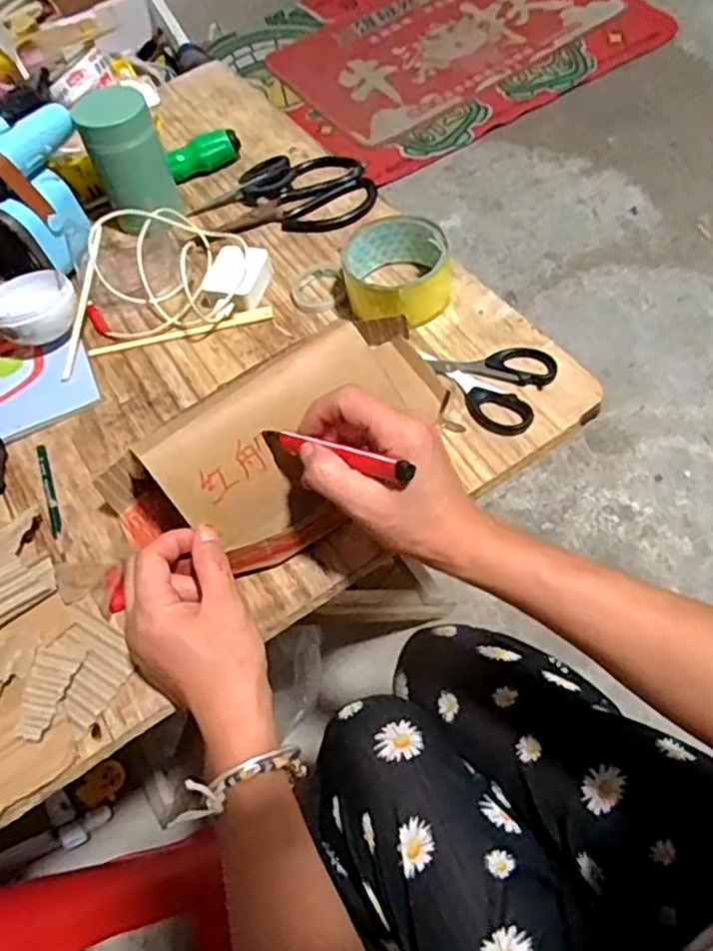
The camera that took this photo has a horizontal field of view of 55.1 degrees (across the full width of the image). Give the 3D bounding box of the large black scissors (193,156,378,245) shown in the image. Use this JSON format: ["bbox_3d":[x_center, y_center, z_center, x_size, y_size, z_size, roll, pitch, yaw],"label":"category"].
[{"bbox_3d":[-0.067,-0.253,0.641,0.168,0.018,0.088,-24,59,-5],"label":"large black scissors"}]

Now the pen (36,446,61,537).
[{"bbox_3d":[-0.230,0.011,0.509,0.008,0.004,0.086,-24,59,-5],"label":"pen"}]

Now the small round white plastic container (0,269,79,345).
[{"bbox_3d":[-0.267,-0.136,0.575,0.069,0.046,0.064,-4,59,7],"label":"small round white plastic container"}]

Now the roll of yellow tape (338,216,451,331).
[{"bbox_3d":[0.032,-0.161,0.547,0.083,0.046,0.083,-2,58,3],"label":"roll of yellow tape"}]

